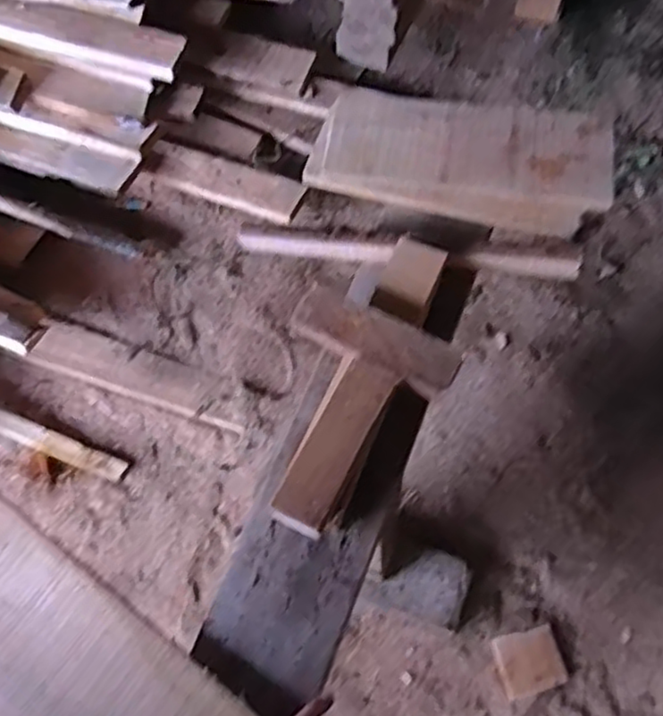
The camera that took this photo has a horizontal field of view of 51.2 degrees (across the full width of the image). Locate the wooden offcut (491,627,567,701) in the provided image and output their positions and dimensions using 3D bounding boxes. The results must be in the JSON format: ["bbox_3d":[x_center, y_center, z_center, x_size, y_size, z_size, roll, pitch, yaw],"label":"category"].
[{"bbox_3d":[0.335,0.512,1.163,0.111,0.022,0.093,-16,67,-4],"label":"wooden offcut"}]

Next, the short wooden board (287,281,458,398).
[{"bbox_3d":[0.037,-0.016,0.565,0.138,0.013,0.047,29,71,14],"label":"short wooden board"}]

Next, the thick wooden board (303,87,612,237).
[{"bbox_3d":[0.127,-0.200,0.687,0.279,0.030,0.121,15,68,10],"label":"thick wooden board"}]

